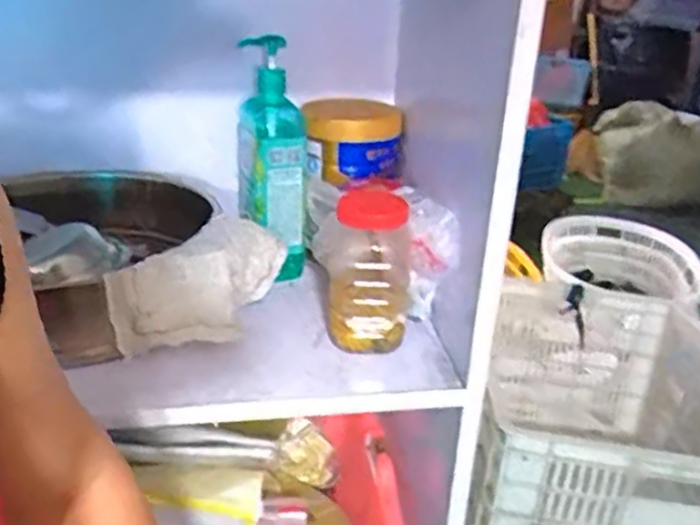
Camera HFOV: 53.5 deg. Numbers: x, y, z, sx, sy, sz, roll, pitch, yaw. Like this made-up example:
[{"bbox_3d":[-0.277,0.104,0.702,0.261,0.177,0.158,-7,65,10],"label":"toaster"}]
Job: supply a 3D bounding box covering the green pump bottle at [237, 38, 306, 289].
[{"bbox_3d":[-0.092,-0.117,0.839,0.079,0.284,0.082,0,24,-5],"label":"green pump bottle"}]

